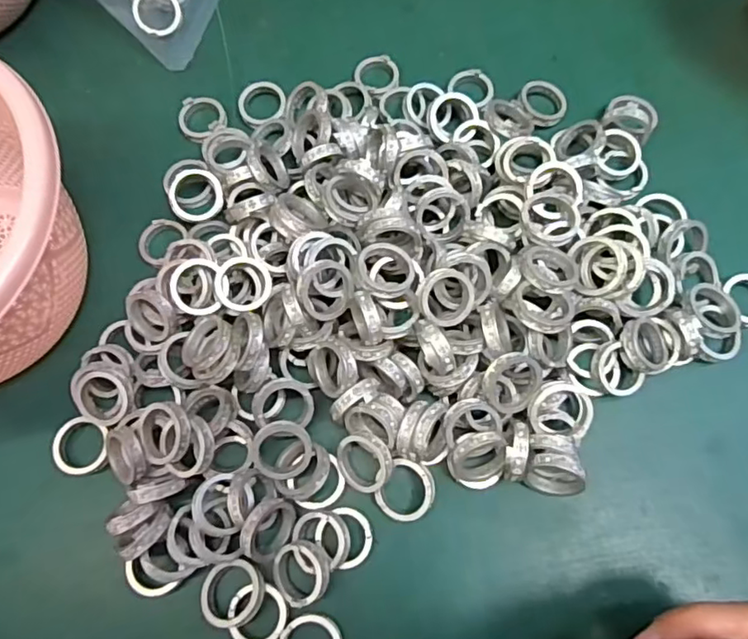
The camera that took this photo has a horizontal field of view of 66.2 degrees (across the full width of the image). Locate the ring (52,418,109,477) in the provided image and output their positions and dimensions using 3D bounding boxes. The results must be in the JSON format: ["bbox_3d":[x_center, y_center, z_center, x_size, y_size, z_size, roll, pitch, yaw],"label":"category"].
[{"bbox_3d":[-0.130,0.056,0.253,0.024,0.008,0.025,0,74,1],"label":"ring"}]

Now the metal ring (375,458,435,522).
[{"bbox_3d":[0.013,0.072,0.241,0.025,0.011,0.026,-3,85,16],"label":"metal ring"}]

